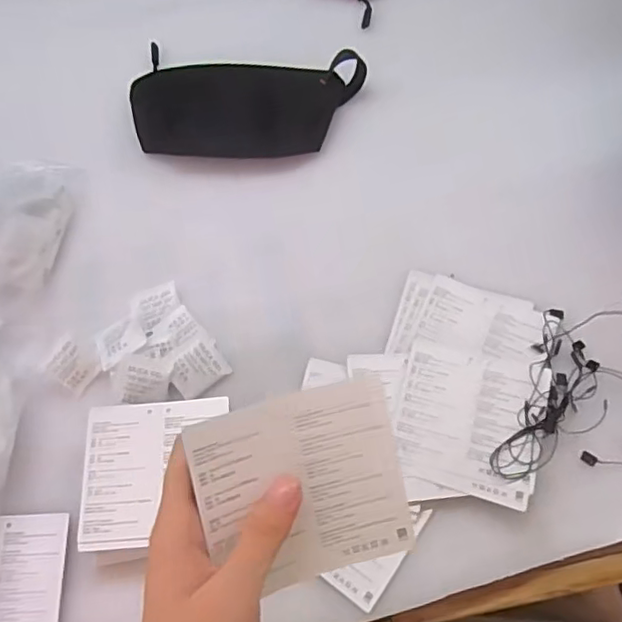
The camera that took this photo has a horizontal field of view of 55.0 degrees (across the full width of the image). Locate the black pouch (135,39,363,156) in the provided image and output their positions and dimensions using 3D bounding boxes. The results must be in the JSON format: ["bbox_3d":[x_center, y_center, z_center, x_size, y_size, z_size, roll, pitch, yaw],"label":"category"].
[{"bbox_3d":[-0.054,-0.186,0.531,0.206,0.047,0.086,-5,66,0],"label":"black pouch"}]

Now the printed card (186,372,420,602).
[{"bbox_3d":[-0.003,0.084,0.284,0.097,0.012,0.088,-11,91,-18],"label":"printed card"}]

